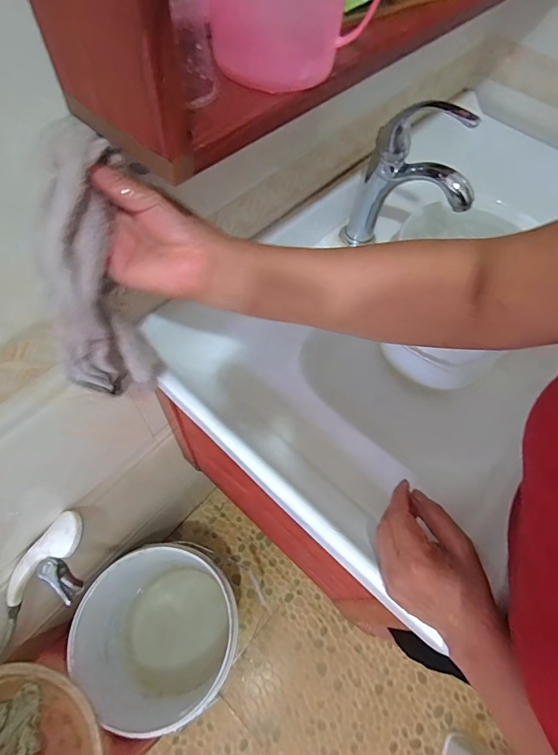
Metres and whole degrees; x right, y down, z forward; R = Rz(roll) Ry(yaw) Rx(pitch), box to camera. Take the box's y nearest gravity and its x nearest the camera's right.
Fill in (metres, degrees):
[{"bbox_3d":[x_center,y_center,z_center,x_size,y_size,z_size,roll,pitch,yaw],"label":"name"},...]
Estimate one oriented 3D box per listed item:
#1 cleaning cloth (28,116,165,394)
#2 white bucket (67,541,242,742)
[{"bbox_3d":[-0.149,-0.059,0.337,0.047,0.245,0.081,18,52,6],"label":"cleaning cloth"},{"bbox_3d":[-0.254,0.555,0.897,0.327,0.368,0.280,9,61,2],"label":"white bucket"}]

